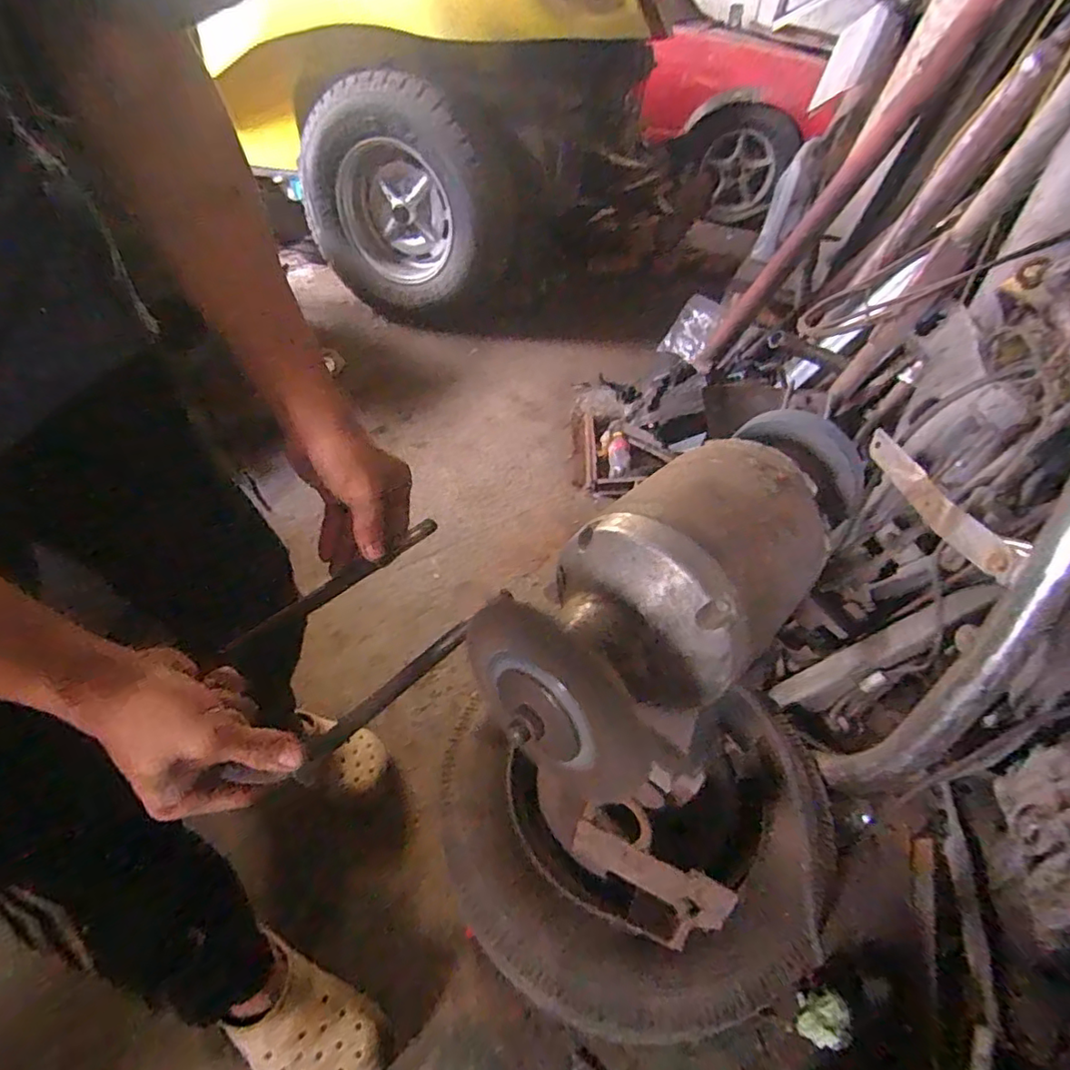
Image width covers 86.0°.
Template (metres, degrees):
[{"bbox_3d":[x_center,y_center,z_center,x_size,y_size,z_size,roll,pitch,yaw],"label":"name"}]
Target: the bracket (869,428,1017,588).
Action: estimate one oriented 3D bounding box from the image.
[{"bbox_3d":[0.476,-0.044,0.694,0.031,0.041,0.268,0,43,-4],"label":"bracket"}]

